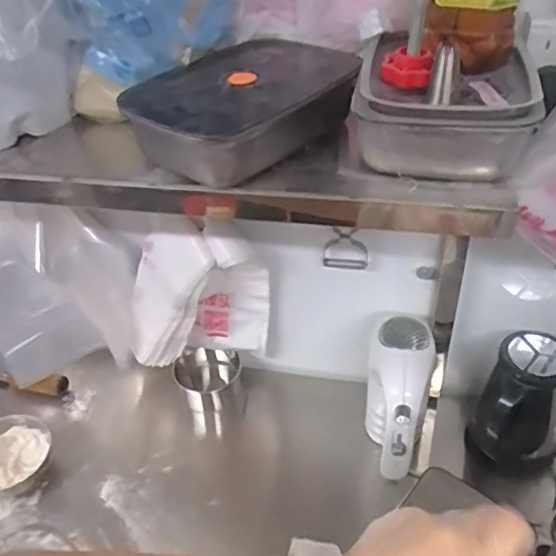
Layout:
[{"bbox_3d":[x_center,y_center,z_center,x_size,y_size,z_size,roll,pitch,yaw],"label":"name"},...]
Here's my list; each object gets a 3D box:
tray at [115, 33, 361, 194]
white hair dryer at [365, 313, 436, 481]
[{"bbox_3d":[-0.026,-0.139,0.489,0.128,0.053,0.185,31,50,34],"label":"tray"},{"bbox_3d":[0.142,0.152,0.739,0.079,0.165,0.127,8,41,14],"label":"white hair dryer"}]

